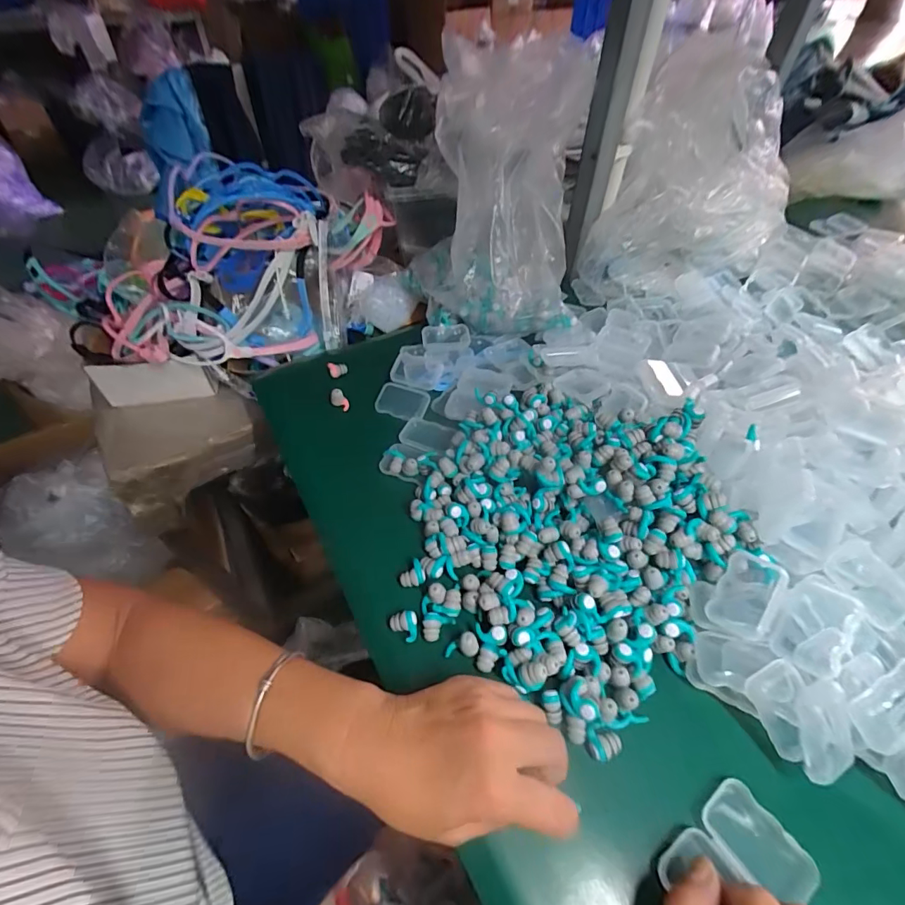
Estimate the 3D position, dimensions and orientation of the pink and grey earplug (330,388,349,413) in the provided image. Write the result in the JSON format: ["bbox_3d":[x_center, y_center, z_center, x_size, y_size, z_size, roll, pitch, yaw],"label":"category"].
[{"bbox_3d":[-0.120,-0.056,0.484,0.019,0.020,0.010,26,57,20],"label":"pink and grey earplug"}]

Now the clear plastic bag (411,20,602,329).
[{"bbox_3d":[0.048,-0.297,0.519,0.183,0.232,0.214,5,50,3],"label":"clear plastic bag"}]

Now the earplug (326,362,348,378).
[{"bbox_3d":[-0.130,-0.094,0.516,0.021,0.013,0.012,-14,53,-10],"label":"earplug"}]

